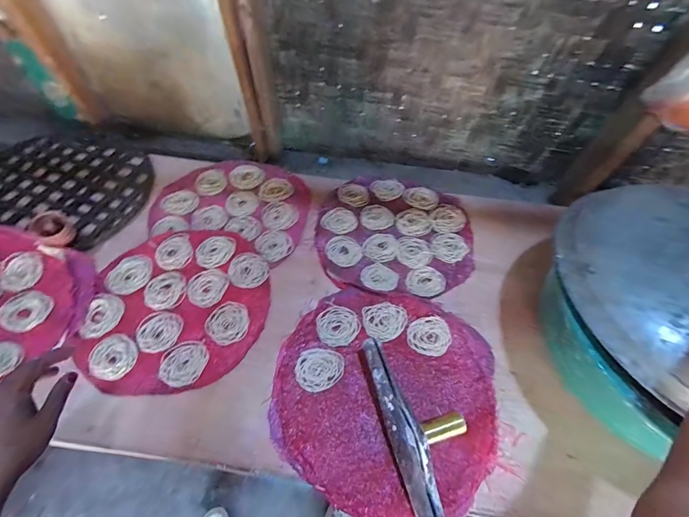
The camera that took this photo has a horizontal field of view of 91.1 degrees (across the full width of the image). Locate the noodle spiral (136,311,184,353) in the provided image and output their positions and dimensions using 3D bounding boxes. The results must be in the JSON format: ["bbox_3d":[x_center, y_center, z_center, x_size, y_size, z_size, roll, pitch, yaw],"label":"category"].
[{"bbox_3d":[-0.348,0.137,0.635,0.077,0.006,0.077,14,57,7],"label":"noodle spiral"}]

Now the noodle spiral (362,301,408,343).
[{"bbox_3d":[0.080,0.119,0.650,0.083,0.008,0.074,-16,59,-13],"label":"noodle spiral"}]

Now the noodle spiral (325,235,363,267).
[{"bbox_3d":[-0.001,-0.017,0.737,0.083,0.004,0.071,40,64,21],"label":"noodle spiral"}]

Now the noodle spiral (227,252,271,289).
[{"bbox_3d":[-0.199,0.024,0.701,0.076,0.013,0.078,1,57,-2],"label":"noodle spiral"}]

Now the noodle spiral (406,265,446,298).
[{"bbox_3d":[0.171,0.049,0.707,0.079,0.010,0.071,17,57,8],"label":"noodle spiral"}]

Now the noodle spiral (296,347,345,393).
[{"bbox_3d":[-0.044,0.197,0.600,0.081,0.004,0.074,8,57,3],"label":"noodle spiral"}]

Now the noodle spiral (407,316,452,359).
[{"bbox_3d":[0.160,0.145,0.638,0.076,0.010,0.075,21,58,11],"label":"noodle spiral"}]

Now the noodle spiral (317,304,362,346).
[{"bbox_3d":[-0.012,0.126,0.643,0.078,0.009,0.073,1,57,-2],"label":"noodle spiral"}]

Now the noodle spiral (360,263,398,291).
[{"bbox_3d":[0.072,0.040,0.703,0.072,0.004,0.062,30,60,16],"label":"noodle spiral"}]

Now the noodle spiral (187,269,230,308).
[{"bbox_3d":[-0.276,0.056,0.679,0.075,0.008,0.079,1,57,-2],"label":"noodle spiral"}]

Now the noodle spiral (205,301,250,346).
[{"bbox_3d":[-0.221,0.121,0.643,0.078,0.007,0.080,1,57,-2],"label":"noodle spiral"}]

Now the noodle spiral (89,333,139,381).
[{"bbox_3d":[-0.413,0.176,0.606,0.077,0.009,0.078,8,57,3],"label":"noodle spiral"}]

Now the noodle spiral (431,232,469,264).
[{"bbox_3d":[0.233,-0.024,0.750,0.076,0.008,0.075,1,57,-2],"label":"noodle spiral"}]

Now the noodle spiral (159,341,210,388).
[{"bbox_3d":[-0.289,0.188,0.608,0.077,0.008,0.080,14,57,7],"label":"noodle spiral"}]

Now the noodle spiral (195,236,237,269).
[{"bbox_3d":[-0.272,-0.015,0.718,0.083,0.012,0.071,-36,65,-23],"label":"noodle spiral"}]

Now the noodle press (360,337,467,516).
[{"bbox_3d":[0.129,0.271,0.523,0.127,0.064,0.316,-13,62,-12],"label":"noodle press"}]

